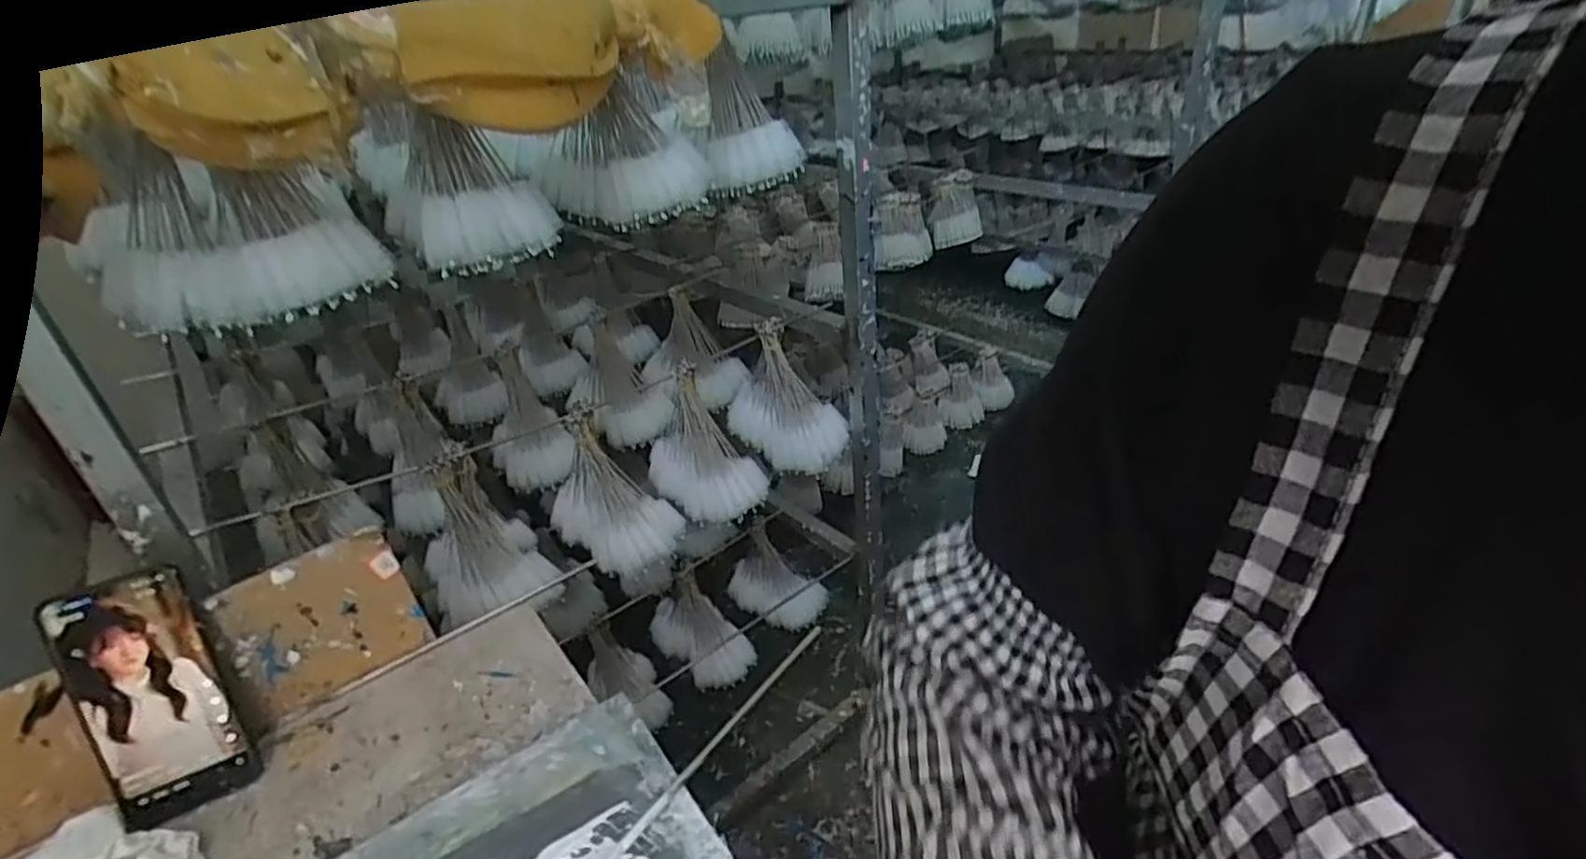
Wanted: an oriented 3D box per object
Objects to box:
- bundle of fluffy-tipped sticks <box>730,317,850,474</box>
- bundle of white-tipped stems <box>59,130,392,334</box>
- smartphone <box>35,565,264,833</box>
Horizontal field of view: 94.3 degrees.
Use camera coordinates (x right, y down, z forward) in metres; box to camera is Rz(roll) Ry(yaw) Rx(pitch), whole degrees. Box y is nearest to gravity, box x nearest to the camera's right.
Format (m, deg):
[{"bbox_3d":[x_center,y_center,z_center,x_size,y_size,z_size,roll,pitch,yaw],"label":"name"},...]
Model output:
[{"bbox_3d":[-0.016,-0.059,1.064,0.097,0.202,0.203,-26,38,-31],"label":"bundle of fluffy-tipped sticks"},{"bbox_3d":[-0.421,-0.144,0.543,0.187,0.117,0.064,-9,32,-7],"label":"bundle of white-tipped stems"},{"bbox_3d":[-0.423,0.176,0.487,0.076,0.161,0.016,-19,9,-24],"label":"smartphone"}]

